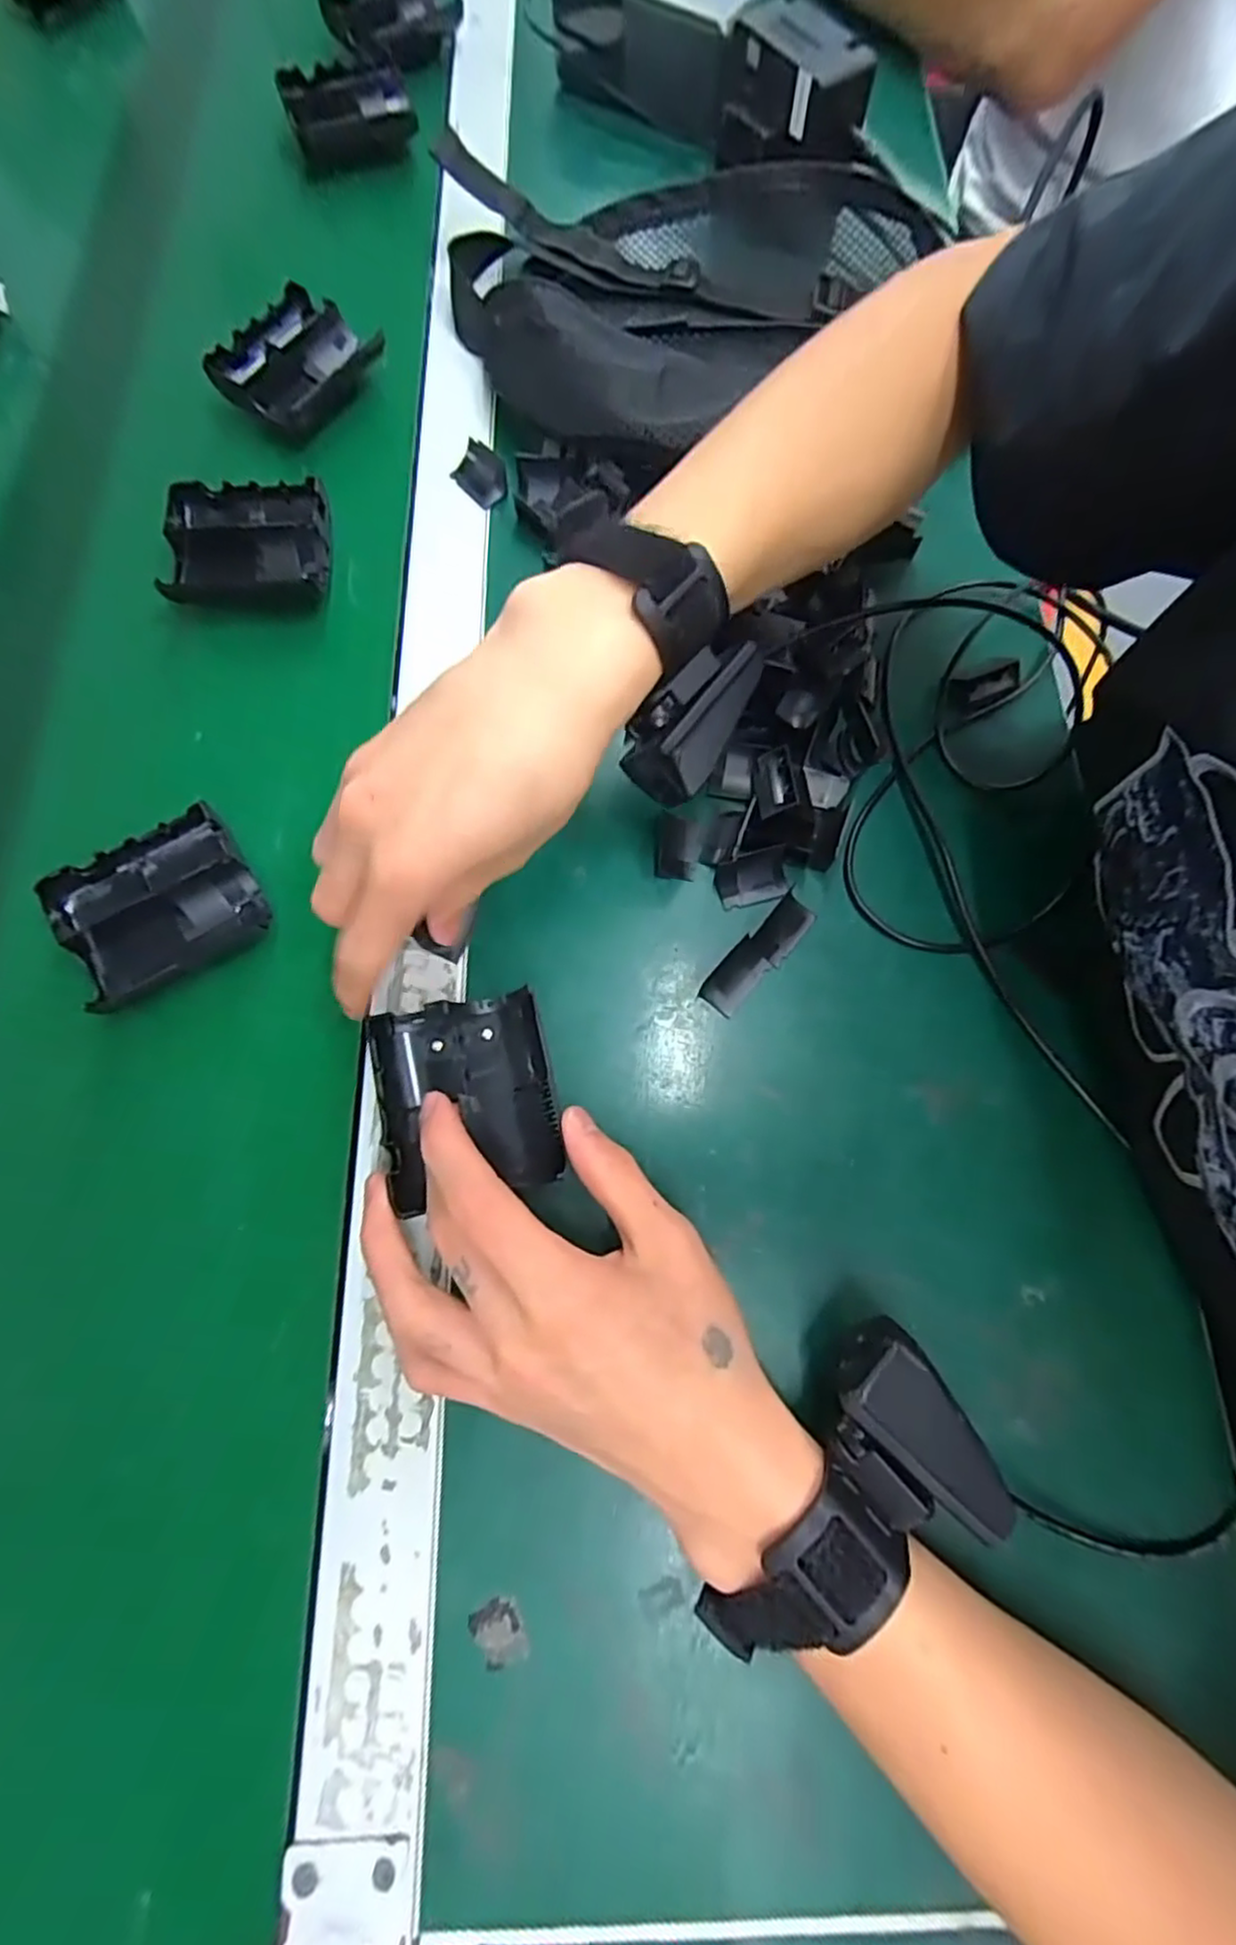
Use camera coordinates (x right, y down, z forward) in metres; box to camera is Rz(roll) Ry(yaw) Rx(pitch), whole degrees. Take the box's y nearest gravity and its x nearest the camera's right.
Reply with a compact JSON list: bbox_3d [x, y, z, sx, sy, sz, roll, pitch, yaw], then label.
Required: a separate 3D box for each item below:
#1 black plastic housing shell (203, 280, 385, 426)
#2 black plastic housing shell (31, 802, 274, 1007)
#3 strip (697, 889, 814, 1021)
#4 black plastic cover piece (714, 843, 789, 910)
[{"bbox_3d":[-0.185,-0.349,0.408,0.064,0.025,0.080,38,76,8],"label":"black plastic housing shell"},{"bbox_3d":[-0.200,-0.028,0.309,0.079,0.023,0.064,-33,78,-11],"label":"black plastic housing shell"},{"bbox_3d":[0.064,-0.009,0.320,0.019,0.006,0.064,43,77,9],"label":"strip"},{"bbox_3d":[0.062,-0.044,0.324,0.033,0.015,0.019,-17,76,-7],"label":"black plastic cover piece"}]

